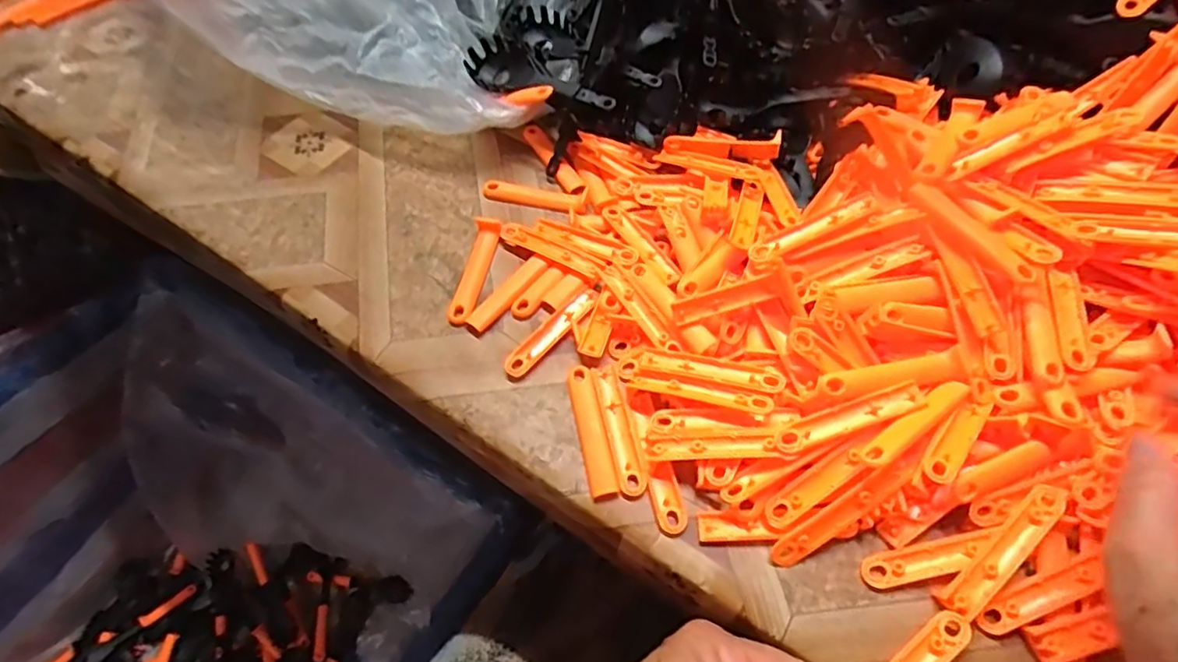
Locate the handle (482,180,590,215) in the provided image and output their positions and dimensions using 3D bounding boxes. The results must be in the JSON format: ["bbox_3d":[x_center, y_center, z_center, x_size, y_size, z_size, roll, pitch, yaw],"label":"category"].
[{"bbox_3d":[-0.037,-0.094,0.416,0.074,0.012,0.017,11,61,11],"label":"handle"}]

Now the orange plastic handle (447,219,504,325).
[{"bbox_3d":[-0.073,-0.040,0.388,0.019,0.007,0.081,6,60,8],"label":"orange plastic handle"}]

